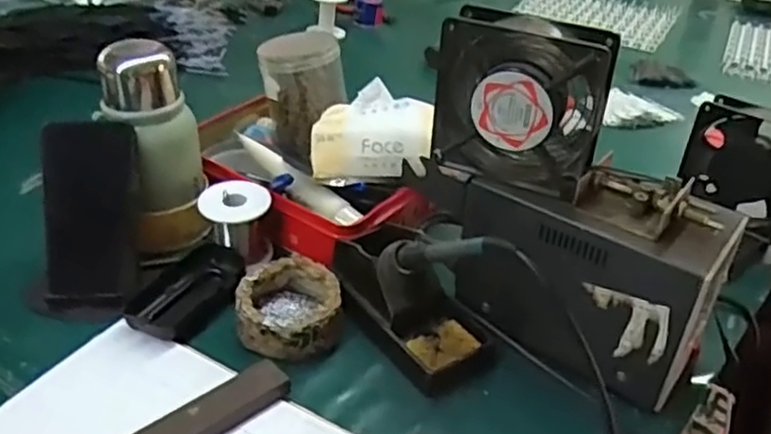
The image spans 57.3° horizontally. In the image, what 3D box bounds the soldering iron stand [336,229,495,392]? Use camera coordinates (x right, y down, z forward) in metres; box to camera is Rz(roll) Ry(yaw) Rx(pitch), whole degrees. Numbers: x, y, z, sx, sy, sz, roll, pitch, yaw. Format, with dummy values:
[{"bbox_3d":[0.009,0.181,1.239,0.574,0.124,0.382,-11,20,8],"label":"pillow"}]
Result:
[{"bbox_3d":[0.017,0.064,0.583,0.072,0.077,0.150,-24,44,-36],"label":"soldering iron stand"}]

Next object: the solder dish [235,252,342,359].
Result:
[{"bbox_3d":[-0.079,0.075,0.590,0.082,0.038,0.090,4,34,-2],"label":"solder dish"}]

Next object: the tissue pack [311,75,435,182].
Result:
[{"bbox_3d":[-0.018,-0.082,0.687,0.114,0.064,0.075,6,34,1],"label":"tissue pack"}]

